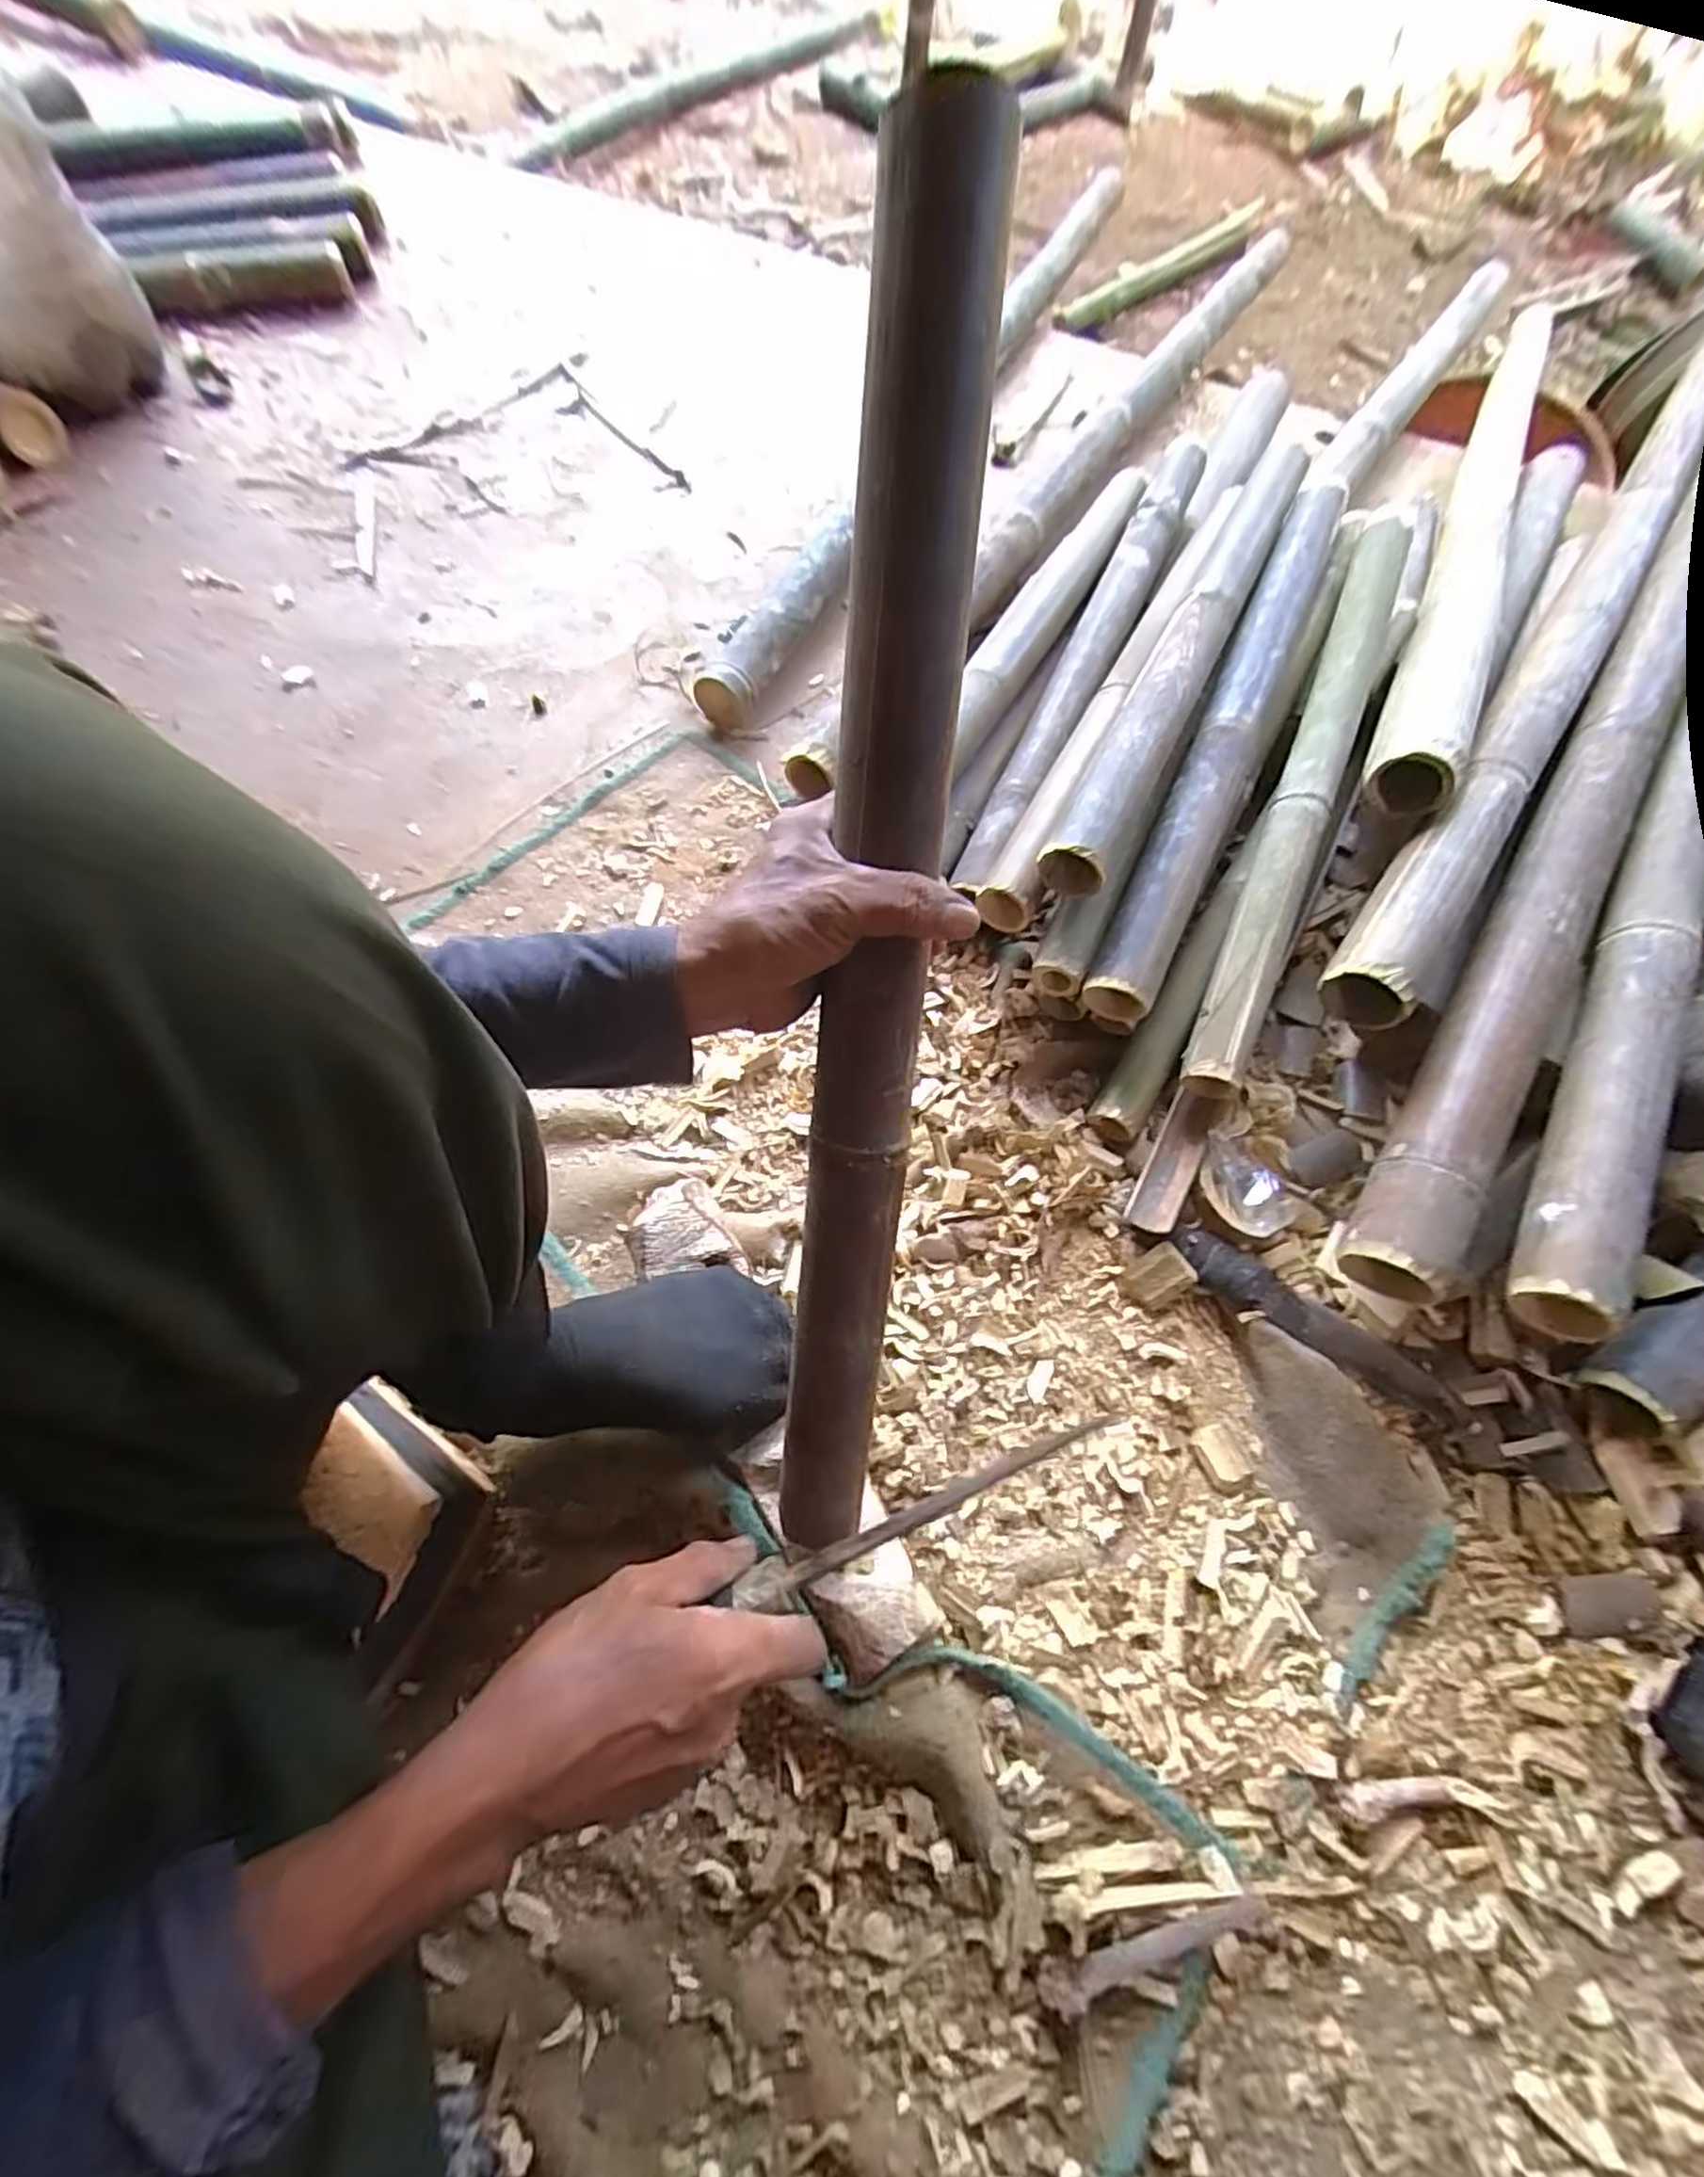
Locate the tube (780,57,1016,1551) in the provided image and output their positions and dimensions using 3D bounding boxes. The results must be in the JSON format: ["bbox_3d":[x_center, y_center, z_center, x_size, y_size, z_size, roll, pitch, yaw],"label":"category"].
[{"bbox_3d":[0.011,-0.036,0.355,0.053,0.046,0.621,6,107,1],"label":"tube"}]

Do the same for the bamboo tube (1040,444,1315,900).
[{"bbox_3d":[0.319,-0.425,0.695,0.057,0.045,0.620,26,69,10],"label":"bamboo tube"}]

